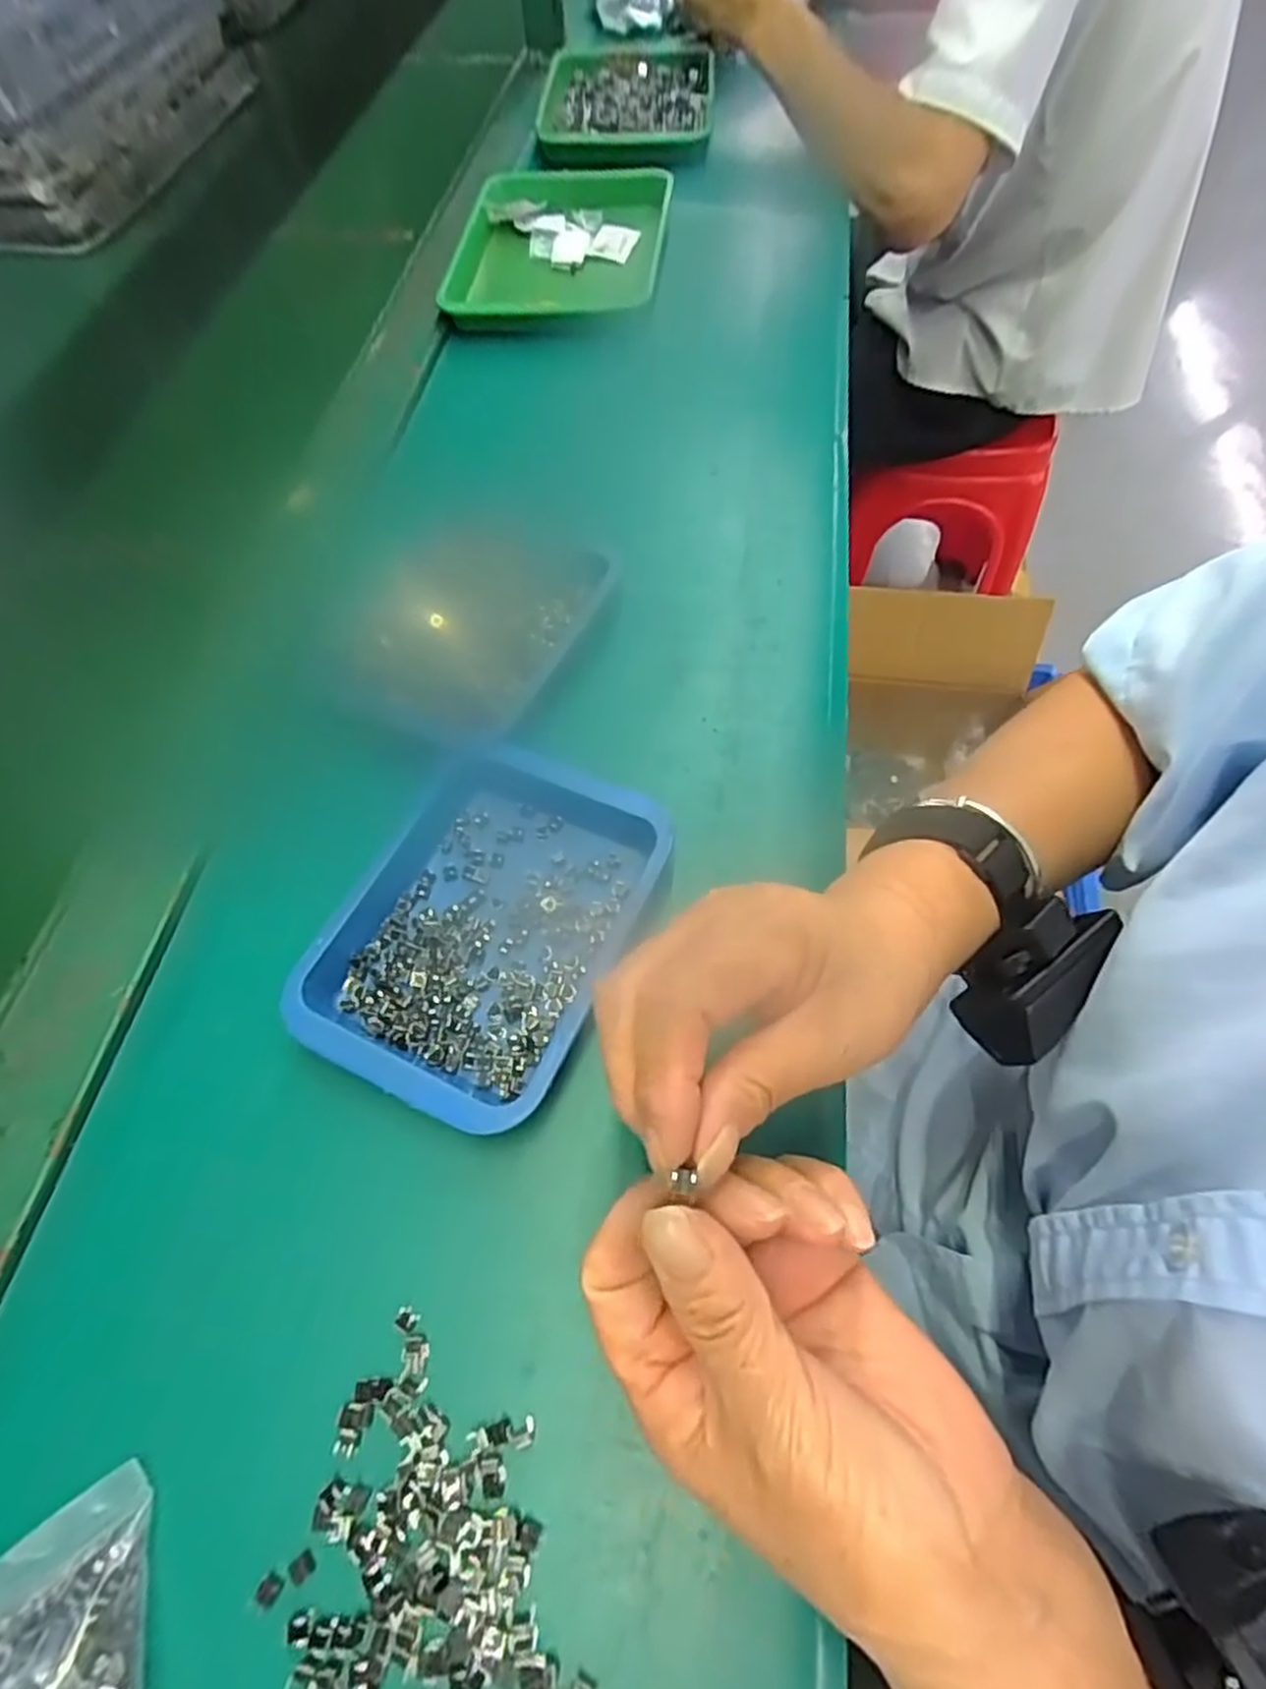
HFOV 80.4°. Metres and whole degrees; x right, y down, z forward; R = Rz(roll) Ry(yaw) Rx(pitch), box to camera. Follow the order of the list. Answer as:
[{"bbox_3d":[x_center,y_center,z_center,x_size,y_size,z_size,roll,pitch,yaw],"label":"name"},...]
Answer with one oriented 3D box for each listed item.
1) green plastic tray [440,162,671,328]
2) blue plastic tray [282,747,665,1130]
[{"bbox_3d":[-0.059,-0.492,0.611,0.170,0.025,0.234,2,62,3],"label":"green plastic tray"},{"bbox_3d":[-0.065,0.031,0.328,0.123,0.023,0.158,21,64,14],"label":"blue plastic tray"}]

